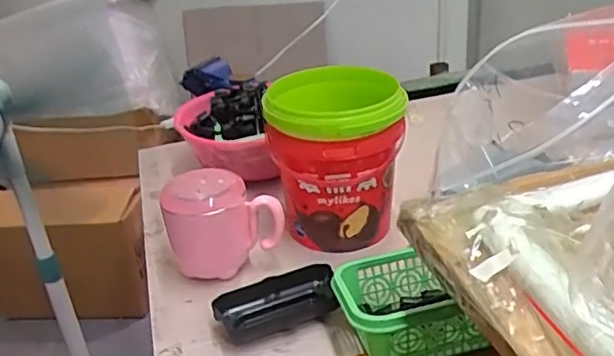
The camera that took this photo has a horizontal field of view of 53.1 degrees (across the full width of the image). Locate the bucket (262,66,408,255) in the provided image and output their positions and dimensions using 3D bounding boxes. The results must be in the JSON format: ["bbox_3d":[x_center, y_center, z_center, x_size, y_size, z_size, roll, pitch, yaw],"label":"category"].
[{"bbox_3d":[0.030,-0.022,0.627,0.122,0.148,0.137,-6,28,-1],"label":"bucket"}]

